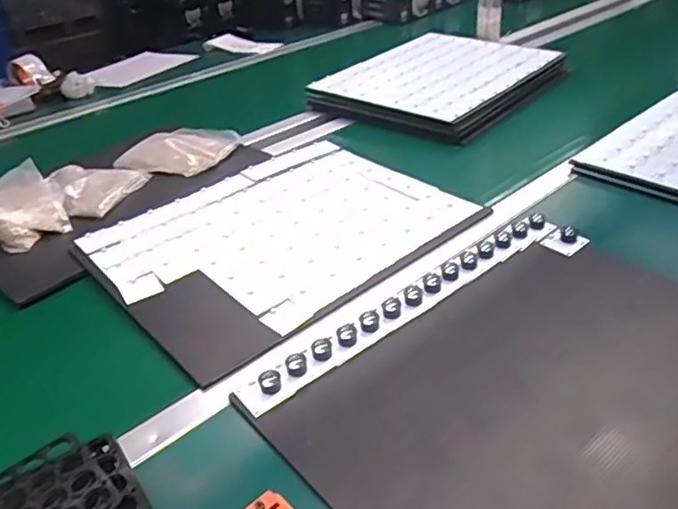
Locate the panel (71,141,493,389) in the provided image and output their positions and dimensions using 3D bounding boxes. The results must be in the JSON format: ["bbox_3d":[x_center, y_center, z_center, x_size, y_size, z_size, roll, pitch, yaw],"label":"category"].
[{"bbox_3d":[-0.086,-0.033,0.861,0.468,0.021,0.360,-30,41,-32],"label":"panel"}]

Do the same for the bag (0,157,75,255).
[{"bbox_3d":[-0.485,-0.071,0.914,0.117,0.052,0.173,-28,40,-30],"label":"bag"}]

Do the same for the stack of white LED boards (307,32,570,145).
[{"bbox_3d":[0.212,-0.375,1.297,0.374,0.047,0.478,23,43,35],"label":"stack of white LED boards"}]

